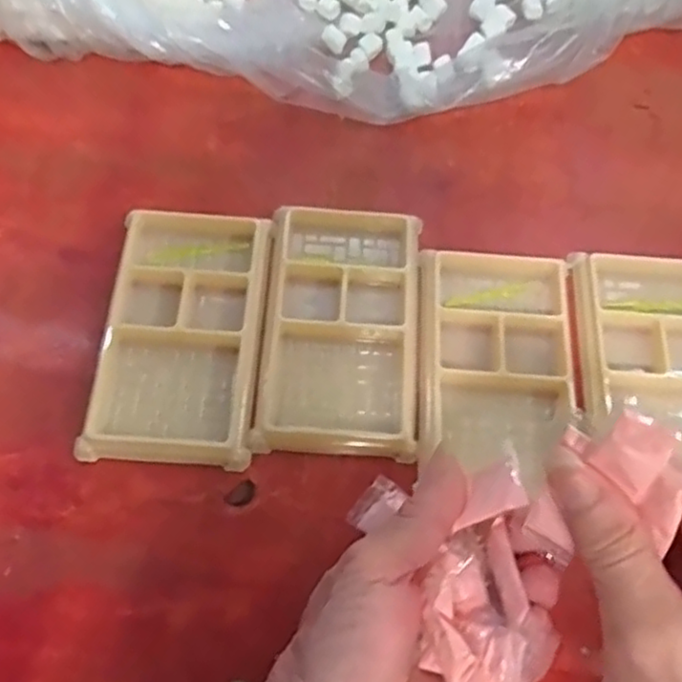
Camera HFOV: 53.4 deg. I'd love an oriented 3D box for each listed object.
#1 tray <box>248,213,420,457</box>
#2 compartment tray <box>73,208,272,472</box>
[{"bbox_3d":[0.000,-0.007,0.347,0.076,0.012,0.130,5,66,0],"label":"tray"},{"bbox_3d":[-0.080,-0.006,0.343,0.075,0.011,0.132,4,66,-1],"label":"compartment tray"}]

